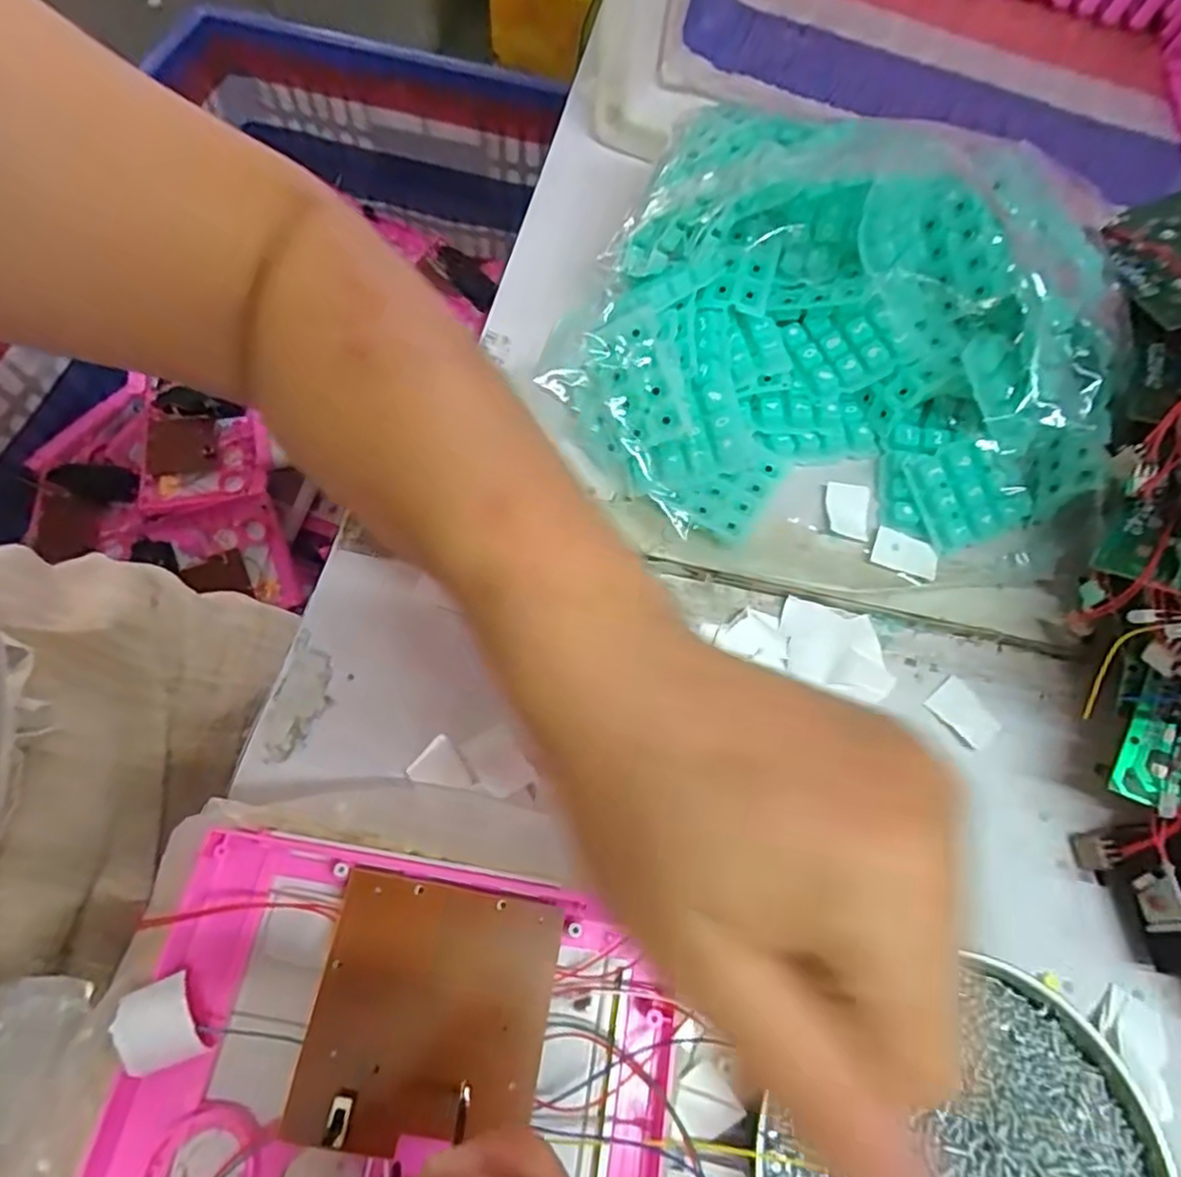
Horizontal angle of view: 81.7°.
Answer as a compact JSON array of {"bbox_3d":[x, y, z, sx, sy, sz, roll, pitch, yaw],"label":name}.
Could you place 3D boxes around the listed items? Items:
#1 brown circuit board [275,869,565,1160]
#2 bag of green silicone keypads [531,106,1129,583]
[{"bbox_3d":[-0.050,0.134,0.215,0.072,0.006,0.072,10,66,1],"label":"brown circuit board"},{"bbox_3d":[0.115,-0.115,0.322,0.251,0.095,0.188,10,66,1],"label":"bag of green silicone keypads"}]

